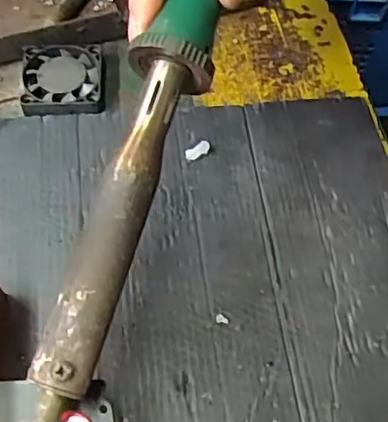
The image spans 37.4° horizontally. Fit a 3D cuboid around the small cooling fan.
[{"bbox_3d":[-0.067,-0.068,0.295,0.040,0.008,0.041,-5,61,-4],"label":"small cooling fan"}]

